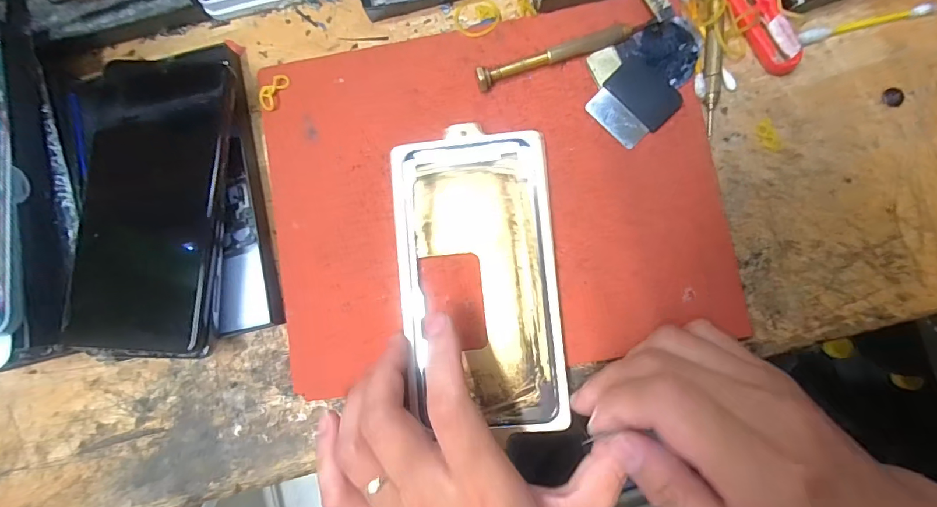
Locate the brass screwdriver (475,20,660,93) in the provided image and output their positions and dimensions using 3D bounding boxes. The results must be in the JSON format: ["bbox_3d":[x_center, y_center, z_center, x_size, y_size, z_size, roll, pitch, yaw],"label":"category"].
[{"bbox_3d":[0.053,-0.113,0.241,0.101,0.011,0.009,-19,85,3],"label":"brass screwdriver"}]

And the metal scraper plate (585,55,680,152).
[{"bbox_3d":[0.093,-0.085,0.238,0.042,0.004,0.038,-45,84,0],"label":"metal scraper plate"}]

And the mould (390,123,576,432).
[{"bbox_3d":[0.005,0.012,0.234,0.085,0.018,0.159,-5,89,2],"label":"mould"}]

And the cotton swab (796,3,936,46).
[{"bbox_3d":[0.216,-0.126,0.234,0.072,0.006,0.008,-13,85,3],"label":"cotton swab"}]

